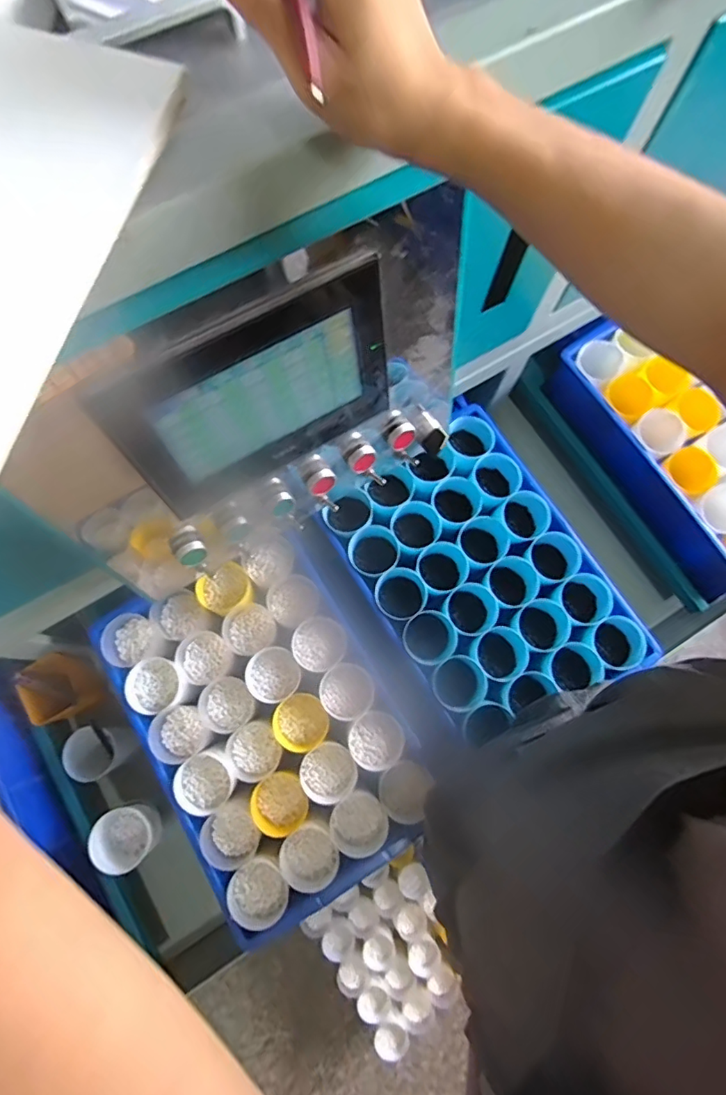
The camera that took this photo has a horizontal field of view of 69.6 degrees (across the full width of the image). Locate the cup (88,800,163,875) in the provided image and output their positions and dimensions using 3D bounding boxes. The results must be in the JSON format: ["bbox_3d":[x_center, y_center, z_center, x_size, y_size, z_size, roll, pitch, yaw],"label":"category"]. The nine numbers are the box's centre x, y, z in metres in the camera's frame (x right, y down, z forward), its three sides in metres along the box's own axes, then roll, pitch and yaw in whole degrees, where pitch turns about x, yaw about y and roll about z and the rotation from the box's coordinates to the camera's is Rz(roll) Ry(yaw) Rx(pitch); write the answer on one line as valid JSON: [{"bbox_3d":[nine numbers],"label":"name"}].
[{"bbox_3d":[-0.275,0.337,0.615,0.060,0.067,0.065,0,75,-1],"label":"cup"}]

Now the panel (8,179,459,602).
[{"bbox_3d":[-0.068,-0.093,0.408,0.338,0.229,0.063,-29,78,-8],"label":"panel"}]

